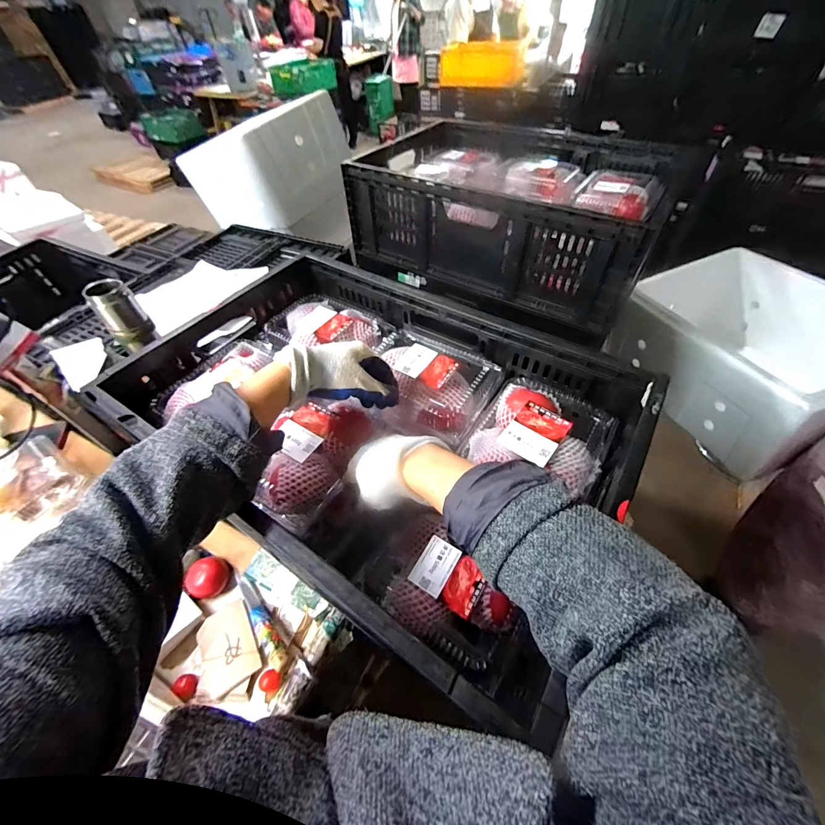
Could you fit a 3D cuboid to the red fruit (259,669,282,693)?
[{"bbox_3d":[-0.194,0.369,0.489,0.028,0.022,0.025,7,52,9],"label":"red fruit"}]

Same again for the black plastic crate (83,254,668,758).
[{"bbox_3d":[-0.049,0.007,0.500,0.574,0.174,0.365,27,57,23],"label":"black plastic crate"}]

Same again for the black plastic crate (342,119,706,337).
[{"bbox_3d":[0.213,-0.440,0.786,0.588,0.206,0.398,27,57,22],"label":"black plastic crate"}]

